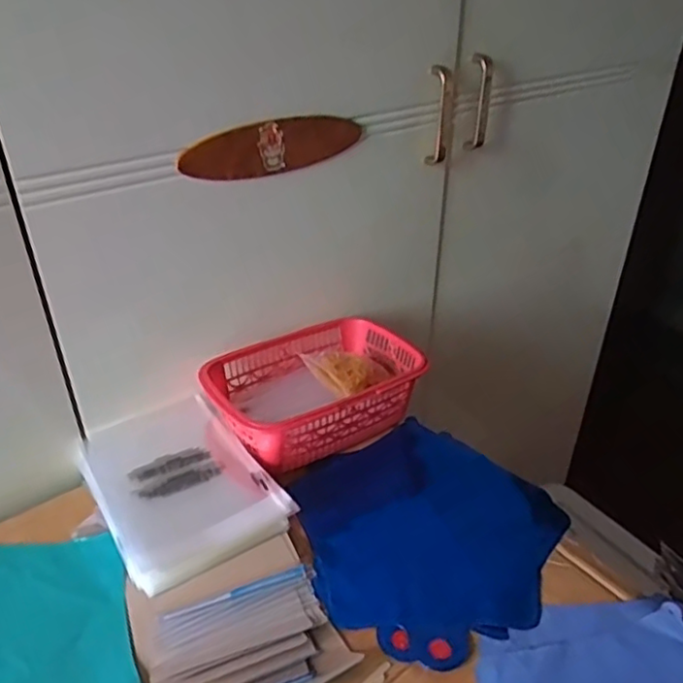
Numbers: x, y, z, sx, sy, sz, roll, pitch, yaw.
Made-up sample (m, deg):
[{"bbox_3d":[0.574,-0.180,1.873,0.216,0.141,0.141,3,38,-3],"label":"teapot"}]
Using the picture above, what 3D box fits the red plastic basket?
[{"bbox_3d":[-0.028,0.055,0.677,0.223,0.082,0.147,-21,37,-31],"label":"red plastic basket"}]

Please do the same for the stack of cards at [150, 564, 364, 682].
[{"bbox_3d":[-0.070,0.219,0.449,0.142,0.024,0.092,-18,36,-27],"label":"stack of cards"}]

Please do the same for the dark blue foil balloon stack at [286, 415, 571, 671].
[{"bbox_3d":[0.075,0.168,0.571,0.229,0.027,0.232,-16,35,-24],"label":"dark blue foil balloon stack"}]

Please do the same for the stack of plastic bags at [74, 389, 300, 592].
[{"bbox_3d":[-0.151,0.130,0.587,0.140,0.032,0.204,-19,36,-28],"label":"stack of plastic bags"}]

